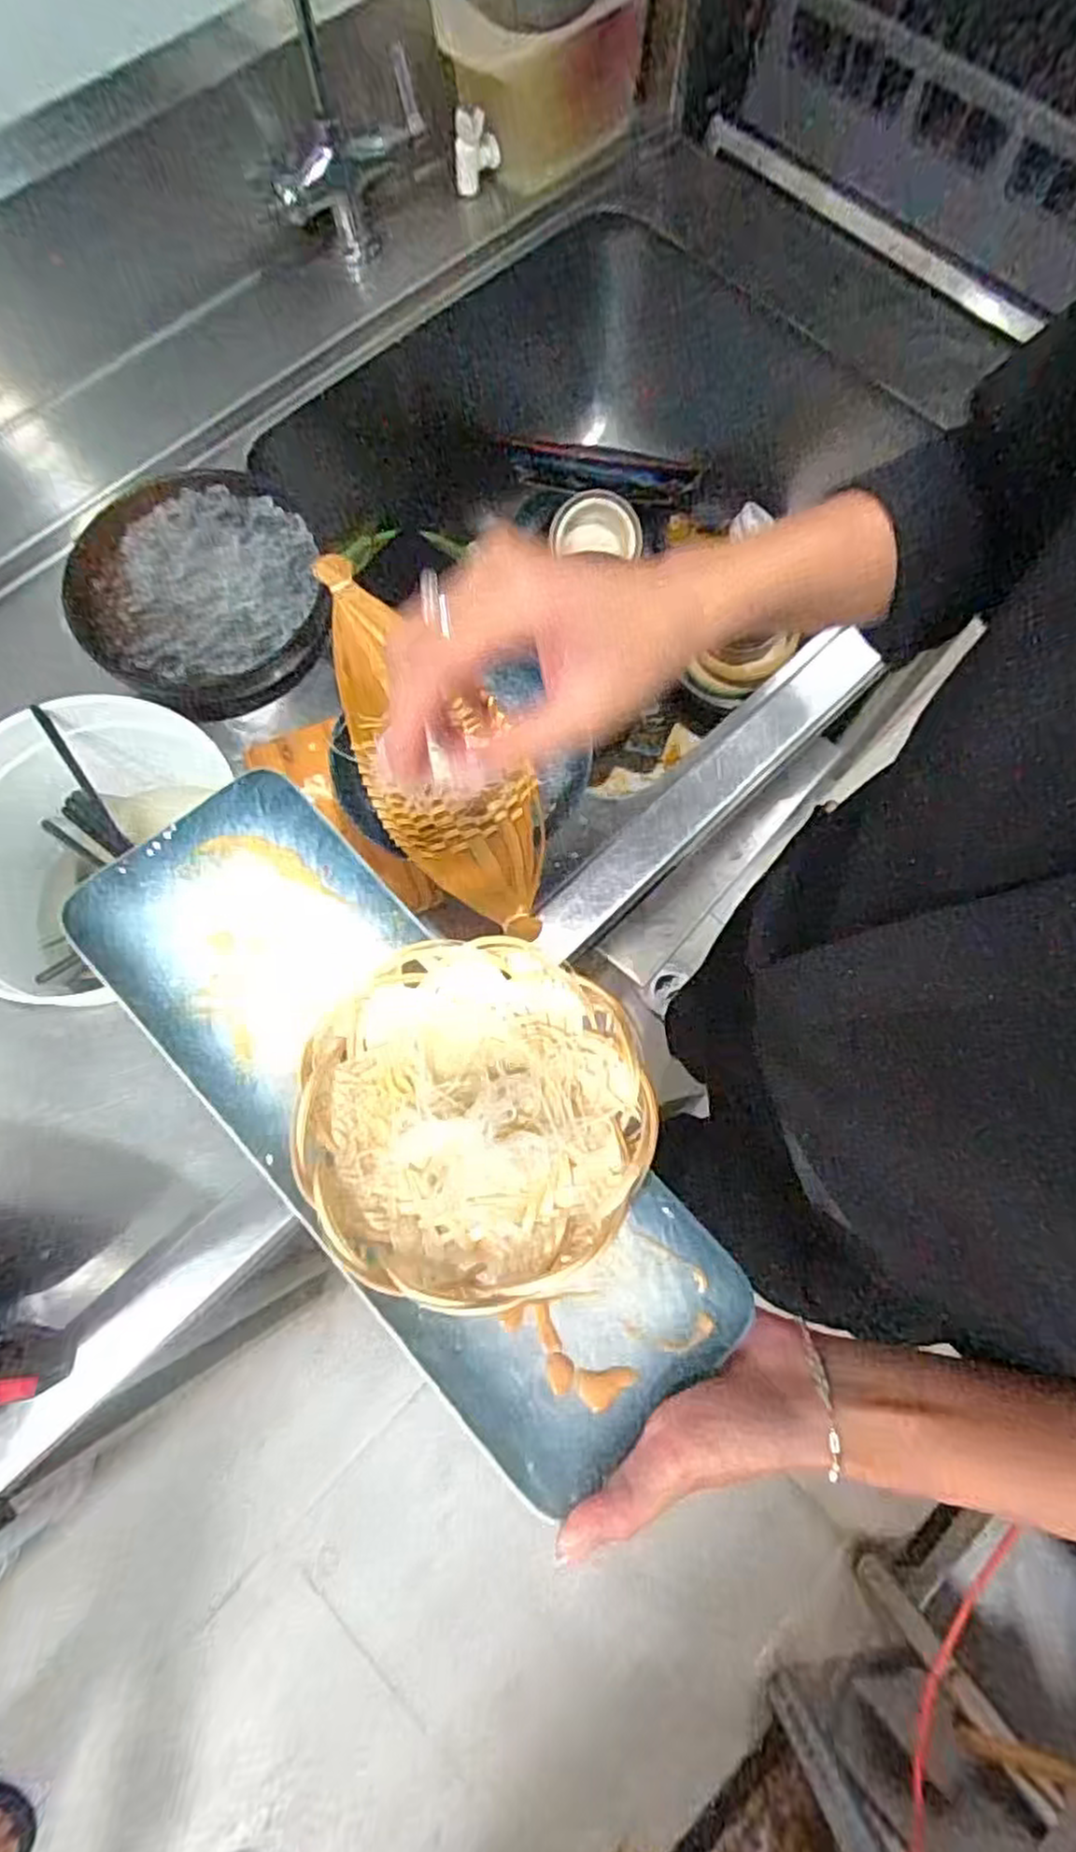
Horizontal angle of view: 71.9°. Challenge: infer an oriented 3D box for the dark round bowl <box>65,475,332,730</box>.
[{"bbox_3d":[-0.262,-0.262,0.583,0.177,0.057,0.182,-1,73,2],"label":"dark round bowl"}]

